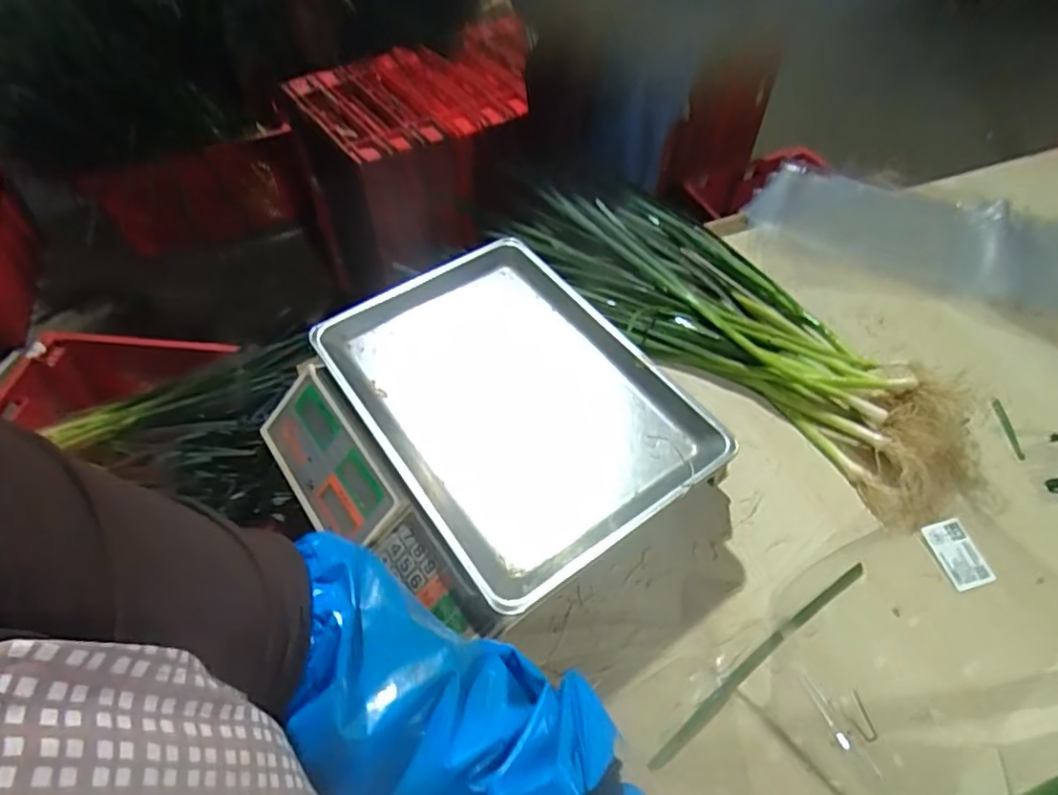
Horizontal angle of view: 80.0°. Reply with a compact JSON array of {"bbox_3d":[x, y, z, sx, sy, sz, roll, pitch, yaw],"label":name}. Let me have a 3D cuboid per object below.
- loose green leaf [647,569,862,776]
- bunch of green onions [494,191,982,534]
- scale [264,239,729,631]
[{"bbox_3d":[0.192,0.212,0.517,0.251,0.004,0.013,-31,59,-21],"label":"loose green leaf"},{"bbox_3d":[0.224,-0.104,0.717,0.215,0.063,0.595,-36,61,-24],"label":"bunch of green onions"},{"bbox_3d":[-0.045,0.037,0.591,0.328,0.098,0.335,-30,59,-21],"label":"scale"}]

